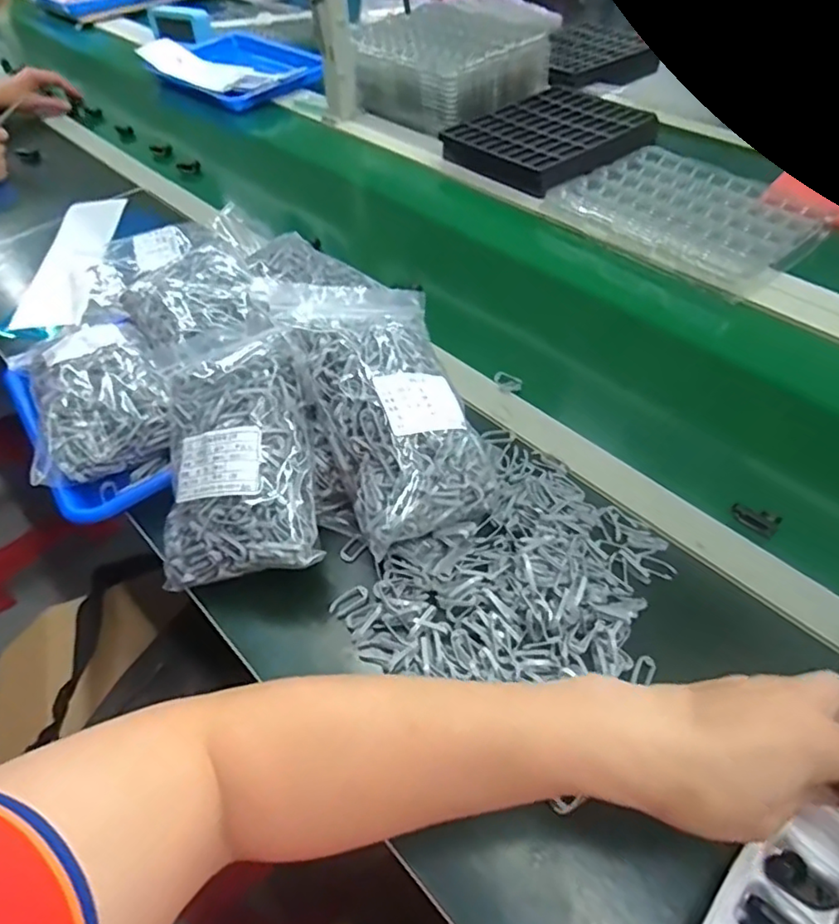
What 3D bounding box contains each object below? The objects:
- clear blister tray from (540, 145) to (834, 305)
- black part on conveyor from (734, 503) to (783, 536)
[{"bbox_3d":[0.353,-0.327,0.760,0.252,0.016,0.287,-34,57,-23],"label":"clear blister tray"},{"bbox_3d":[0.275,0.047,0.483,0.036,0.011,0.018,26,56,22],"label":"black part on conveyor"}]

